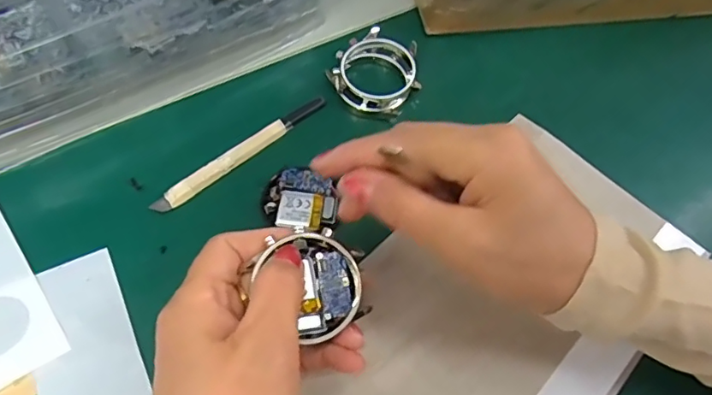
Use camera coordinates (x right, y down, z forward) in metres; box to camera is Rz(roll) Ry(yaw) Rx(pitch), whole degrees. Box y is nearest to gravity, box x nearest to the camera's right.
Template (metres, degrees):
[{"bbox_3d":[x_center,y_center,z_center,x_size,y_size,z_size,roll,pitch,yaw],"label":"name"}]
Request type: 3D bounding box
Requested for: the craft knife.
[{"bbox_3d":[-0.062,-0.026,0.302,0.113,0.007,0.011,-37,70,-21],"label":"craft knife"}]

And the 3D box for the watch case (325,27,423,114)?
[{"bbox_3d":[0.012,-0.074,0.326,0.051,0.021,0.048,16,61,5],"label":"watch case"}]

